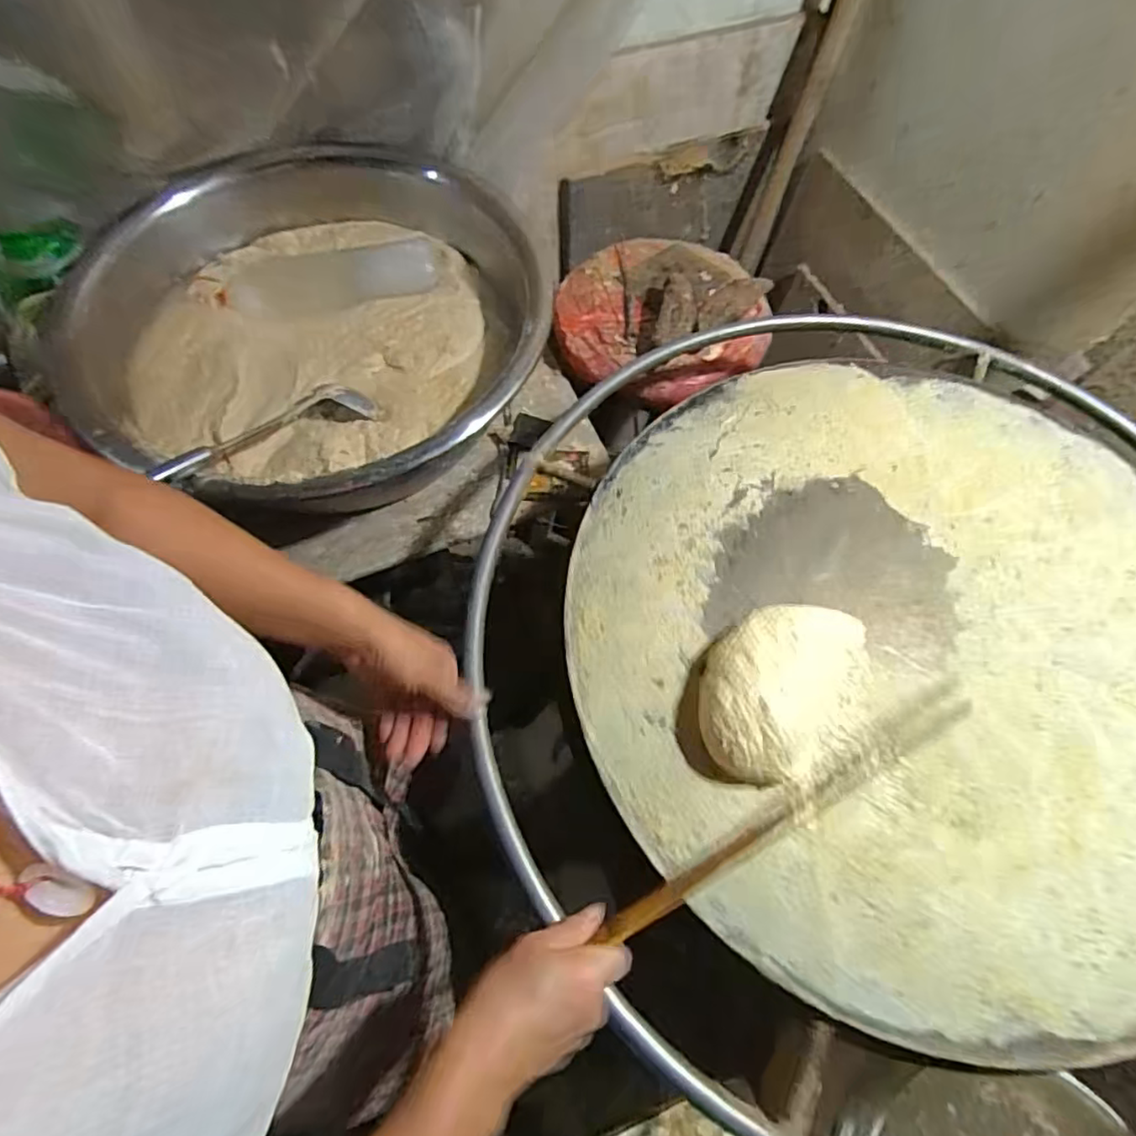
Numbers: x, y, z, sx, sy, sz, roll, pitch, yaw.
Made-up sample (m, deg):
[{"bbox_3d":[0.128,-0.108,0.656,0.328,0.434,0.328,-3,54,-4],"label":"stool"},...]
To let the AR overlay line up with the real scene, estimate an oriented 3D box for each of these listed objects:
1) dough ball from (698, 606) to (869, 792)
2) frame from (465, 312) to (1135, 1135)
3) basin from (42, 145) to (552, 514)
[{"bbox_3d":[0.182,0.094,0.520,0.114,0.057,0.169,38,67,16],"label":"dough ball"},{"bbox_3d":[0.301,0.056,0.595,0.793,0.052,0.820,-14,64,-10],"label":"frame"},{"bbox_3d":[-0.354,-0.335,0.863,0.659,0.149,0.590,25,64,10],"label":"basin"}]

